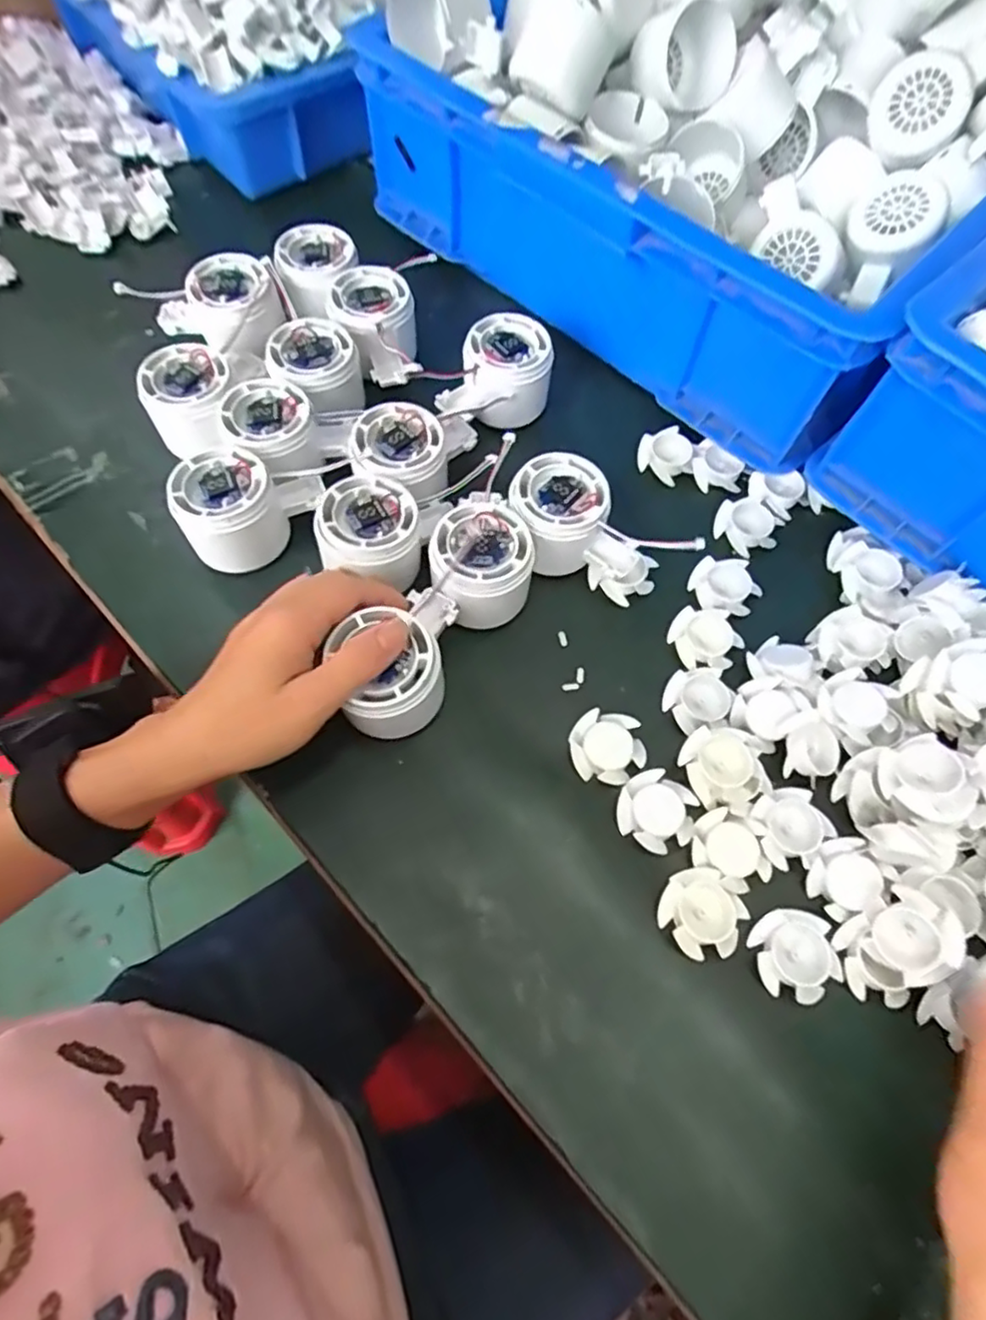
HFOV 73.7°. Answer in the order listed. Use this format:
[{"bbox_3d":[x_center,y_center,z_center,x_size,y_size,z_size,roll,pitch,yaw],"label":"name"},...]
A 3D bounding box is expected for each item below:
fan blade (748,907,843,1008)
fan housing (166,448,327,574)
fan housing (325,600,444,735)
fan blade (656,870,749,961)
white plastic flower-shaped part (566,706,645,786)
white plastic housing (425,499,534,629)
[{"bbox_3d":[0.145,0.142,0.317,0.037,0.012,0.040,1,66,-2],"label":"fan blade"},{"bbox_3d":[-0.144,-0.090,0.392,0.083,0.046,0.062,-13,67,-8],"label":"fan housing"},{"bbox_3d":[-0.056,0.008,0.344,0.054,0.050,0.053,1,66,-2],"label":"fan housing"},{"bbox_3d":[0.103,0.124,0.324,0.038,0.011,0.039,1,66,-2],"label":"fan blade"},{"bbox_3d":[0.062,0.049,0.362,0.040,0.009,0.038,1,66,-2],"label":"white plastic flower-shaped part"},{"bbox_3d":[-0.007,-0.054,0.381,0.059,0.057,0.055,1,66,-2],"label":"white plastic housing"}]

